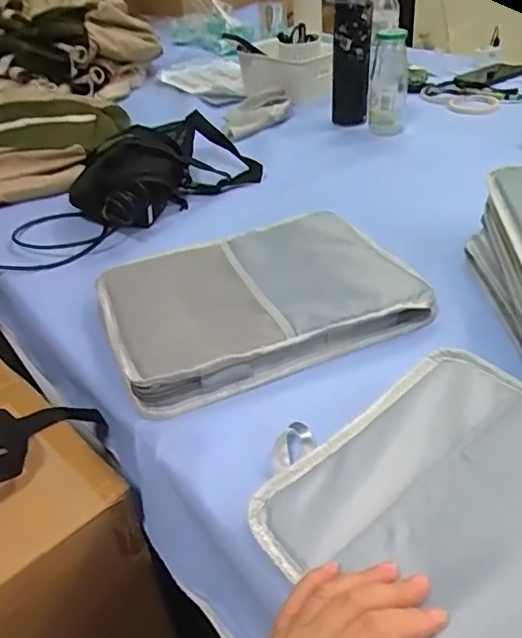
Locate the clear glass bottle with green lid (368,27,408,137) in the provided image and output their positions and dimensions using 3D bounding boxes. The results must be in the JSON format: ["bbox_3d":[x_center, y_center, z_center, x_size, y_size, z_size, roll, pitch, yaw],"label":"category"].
[{"bbox_3d":[0.225,-0.411,0.994,0.066,0.170,0.076,3,37,11],"label":"clear glass bottle with green lid"}]

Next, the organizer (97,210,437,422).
[{"bbox_3d":[-0.006,-0.023,0.596,0.314,0.039,0.231,-20,39,-19],"label":"organizer"}]

